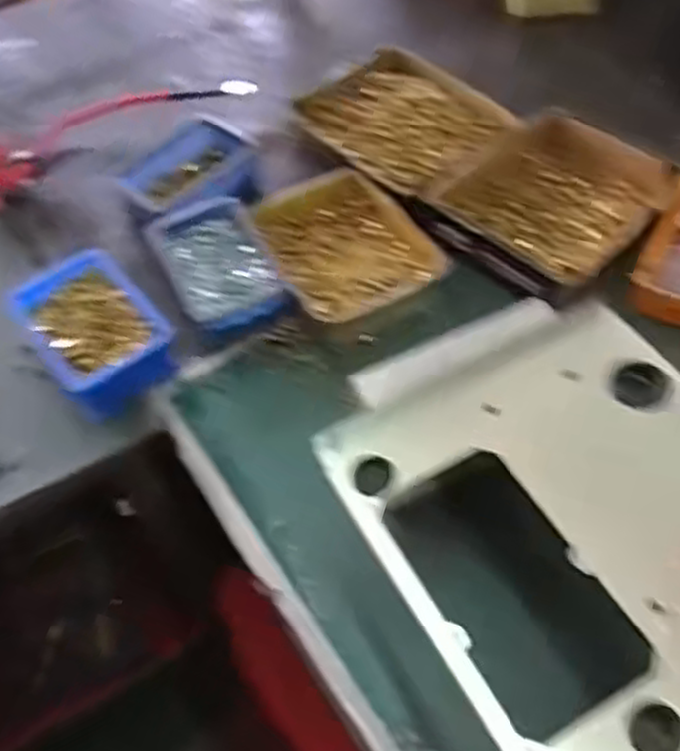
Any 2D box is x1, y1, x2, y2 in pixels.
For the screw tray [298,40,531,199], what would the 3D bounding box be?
[{"bbox_3d":[0.072,-0.279,0.845,0.184,0.035,0.206,-39,60,-20],"label":"screw tray"}]

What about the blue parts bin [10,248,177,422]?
[{"bbox_3d":[-0.227,-0.037,0.716,0.104,0.062,0.151,-34,59,-18],"label":"blue parts bin"}]

